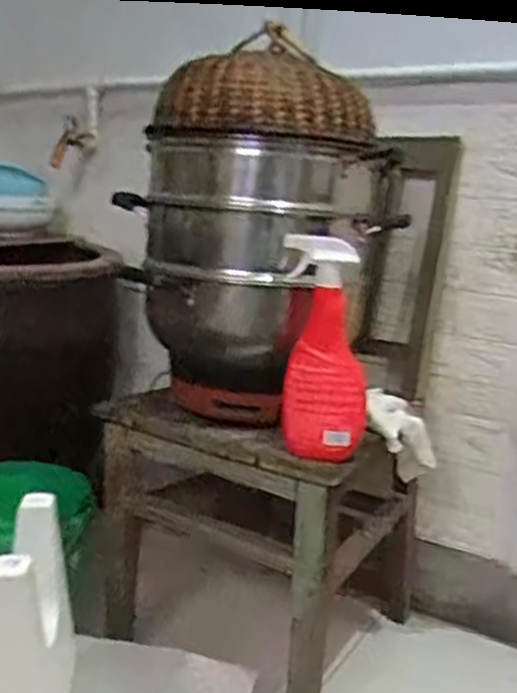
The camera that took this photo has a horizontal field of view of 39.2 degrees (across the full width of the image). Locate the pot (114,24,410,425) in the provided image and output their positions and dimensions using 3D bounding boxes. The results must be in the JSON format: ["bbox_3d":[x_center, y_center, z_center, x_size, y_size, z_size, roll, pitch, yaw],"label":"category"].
[{"bbox_3d":[0.004,-0.138,0.975,0.285,0.442,0.248,13,16,36],"label":"pot"}]

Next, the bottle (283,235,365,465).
[{"bbox_3d":[0.082,-0.002,0.899,0.100,0.261,0.083,2,13,-2],"label":"bottle"}]

